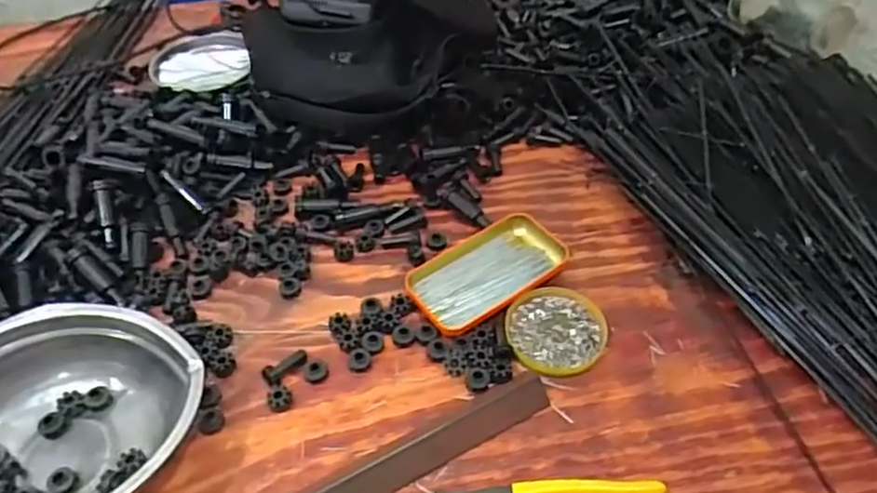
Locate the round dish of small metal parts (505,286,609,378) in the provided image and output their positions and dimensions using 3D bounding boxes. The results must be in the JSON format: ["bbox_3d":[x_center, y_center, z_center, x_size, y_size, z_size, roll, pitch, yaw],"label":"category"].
[{"bbox_3d":[0.098,0.070,0.543,0.078,0.017,0.079,0,47,0],"label":"round dish of small metal parts"}]

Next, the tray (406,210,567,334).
[{"bbox_3d":[0.043,0.024,0.579,0.142,0.017,0.081,-30,53,-24],"label":"tray"}]

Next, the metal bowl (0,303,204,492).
[{"bbox_3d":[-0.277,0.133,0.456,0.211,0.063,0.182,-9,48,-8],"label":"metal bowl"}]

